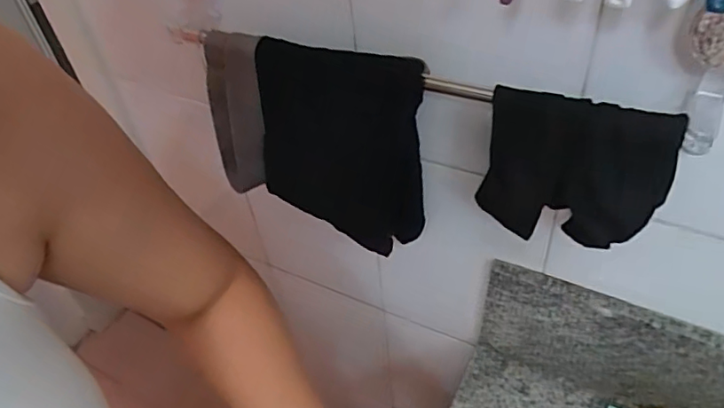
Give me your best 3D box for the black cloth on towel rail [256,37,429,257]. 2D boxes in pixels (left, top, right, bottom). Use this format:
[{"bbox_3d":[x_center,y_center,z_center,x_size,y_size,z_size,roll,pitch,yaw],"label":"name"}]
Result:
[{"bbox_3d":[-0.021,-0.049,0.531,0.162,0.194,0.050,22,55,24],"label":"black cloth on towel rail"}]

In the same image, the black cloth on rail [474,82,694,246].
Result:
[{"bbox_3d":[0.161,-0.023,0.429,0.129,0.129,0.018,16,53,20],"label":"black cloth on rail"}]

